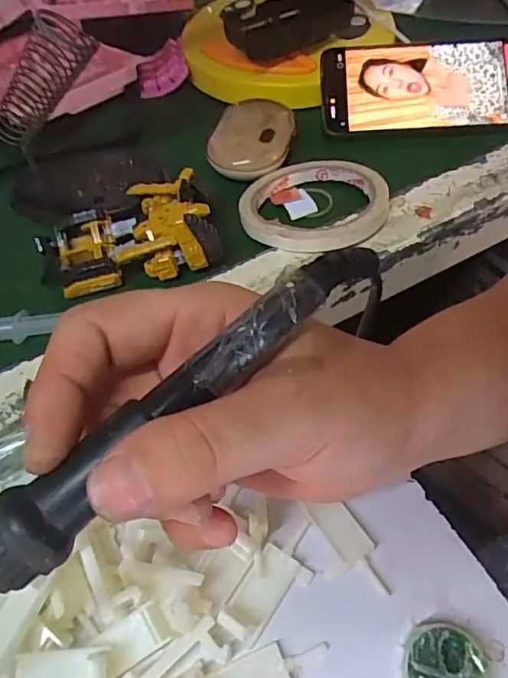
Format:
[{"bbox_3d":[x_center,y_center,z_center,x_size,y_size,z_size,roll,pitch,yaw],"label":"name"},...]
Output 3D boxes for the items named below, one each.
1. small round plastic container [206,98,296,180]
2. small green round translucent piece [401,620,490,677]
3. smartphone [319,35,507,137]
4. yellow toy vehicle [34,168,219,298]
[{"bbox_3d":[-0.001,-0.154,0.414,0.060,0.014,0.083,10,56,11],"label":"small round plastic container"},{"bbox_3d":[0.075,0.132,0.215,0.031,0.018,0.033,-1,57,2],"label":"small green round translucent piece"},{"bbox_3d":[0.138,-0.198,0.422,0.165,0.008,0.074,-2,80,3],"label":"smartphone"},{"bbox_3d":[-0.084,-0.073,0.349,0.111,0.036,0.068,-10,57,-3],"label":"yellow toy vehicle"}]

